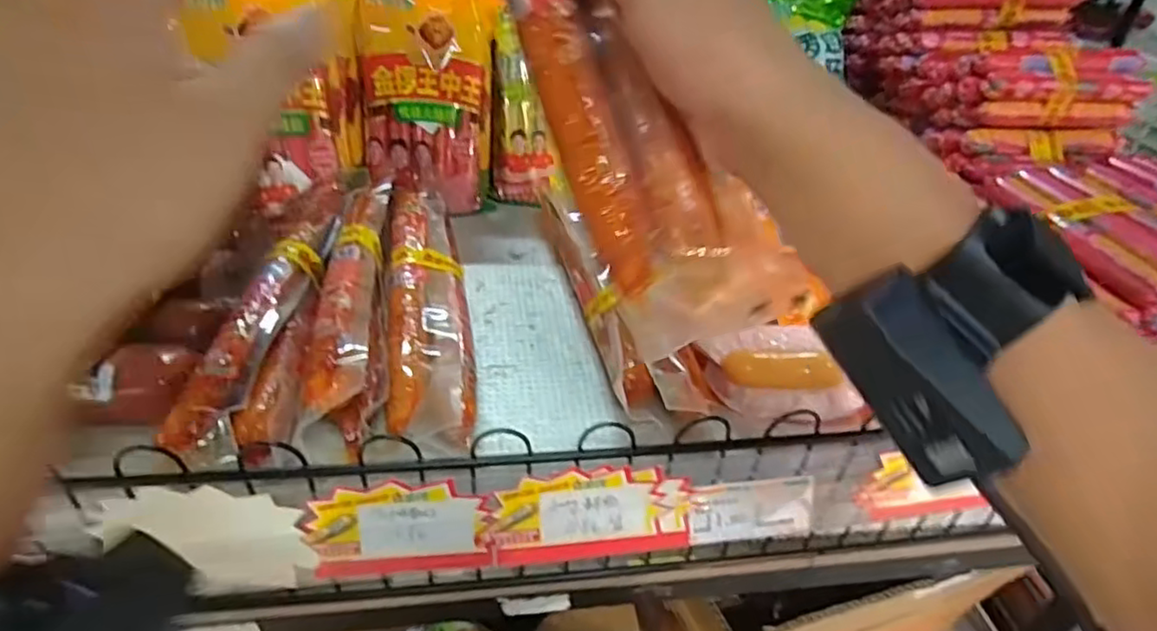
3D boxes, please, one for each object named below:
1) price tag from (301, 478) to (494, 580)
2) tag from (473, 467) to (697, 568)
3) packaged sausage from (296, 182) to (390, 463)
[{"bbox_3d":[-0.101,0.122,0.366,0.098,0.060,0.007,-1,20,-8],"label":"price tag"},{"bbox_3d":[0.006,0.117,0.378,0.121,0.058,0.005,-3,18,-7],"label":"tag"},{"bbox_3d":[-0.156,-0.011,0.447,0.043,0.041,0.272,-5,39,-12],"label":"packaged sausage"}]

